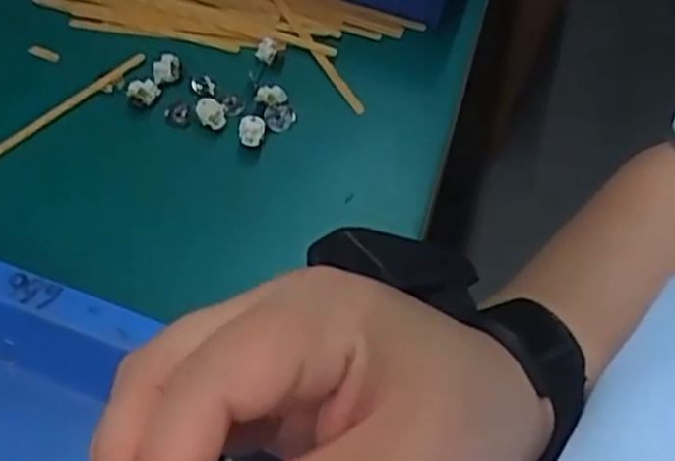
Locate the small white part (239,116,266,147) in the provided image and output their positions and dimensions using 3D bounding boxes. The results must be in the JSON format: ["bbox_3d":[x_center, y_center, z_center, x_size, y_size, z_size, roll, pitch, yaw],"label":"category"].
[{"bbox_3d":[-0.043,-0.049,0.398,0.013,0.014,0.012,2,55,-4],"label":"small white part"}]

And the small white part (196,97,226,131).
[{"bbox_3d":[-0.065,-0.060,0.404,0.014,0.013,0.013,3,55,-4],"label":"small white part"}]

